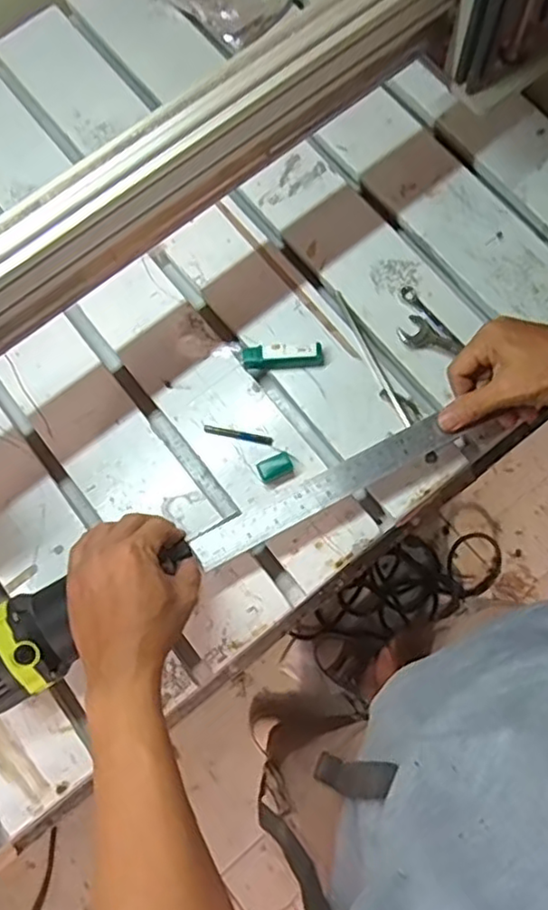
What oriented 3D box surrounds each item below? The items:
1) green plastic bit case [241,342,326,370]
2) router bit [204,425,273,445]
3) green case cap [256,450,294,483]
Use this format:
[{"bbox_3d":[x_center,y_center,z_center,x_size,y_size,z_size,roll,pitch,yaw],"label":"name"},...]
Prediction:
[{"bbox_3d":[0.009,-0.093,0.609,0.075,0.020,0.020,-3,76,1],"label":"green plastic bit case"},{"bbox_3d":[-0.033,-0.019,0.602,0.064,0.004,0.009,13,77,5],"label":"router bit"},{"bbox_3d":[0.001,0.011,0.586,0.031,0.020,0.020,-30,77,-5],"label":"green case cap"}]

